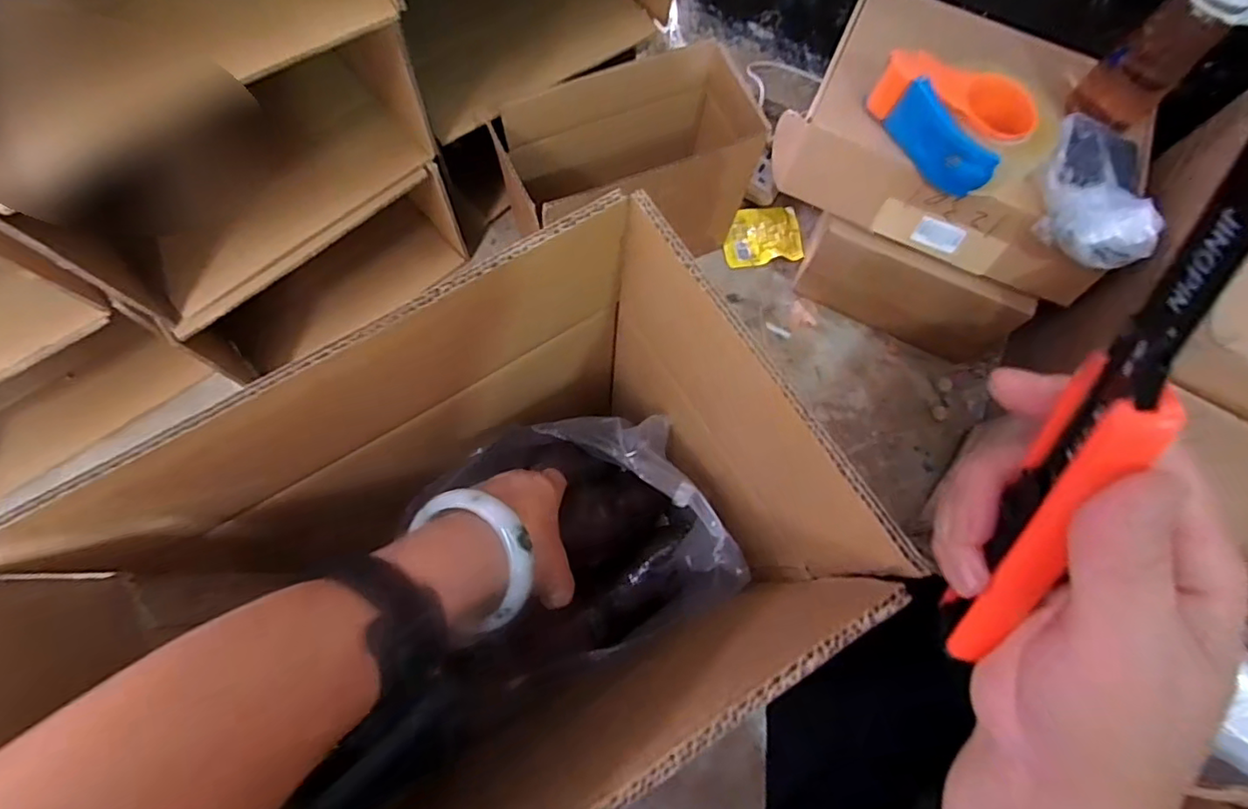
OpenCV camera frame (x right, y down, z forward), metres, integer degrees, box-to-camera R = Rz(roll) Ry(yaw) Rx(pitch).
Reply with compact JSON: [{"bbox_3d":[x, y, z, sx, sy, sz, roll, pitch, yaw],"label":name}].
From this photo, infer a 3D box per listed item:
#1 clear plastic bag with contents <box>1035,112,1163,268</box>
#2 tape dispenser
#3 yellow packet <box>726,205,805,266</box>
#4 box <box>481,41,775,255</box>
[{"bbox_3d":[0.491,-0.230,0.592,0.107,0.055,0.180,25,75,5],"label":"clear plastic bag with contents"},{"bbox_3d":[0.340,-0.302,0.605,0.104,0.063,0.155,-43,80,-12],"label":"tape dispenser"},{"bbox_3d":[0.199,-0.242,0.836,0.108,0.010,0.084,-6,75,-3],"label":"yellow packet"},{"bbox_3d":[0.011,-0.275,0.727,0.278,0.220,0.153,-23,76,-8],"label":"box"}]

